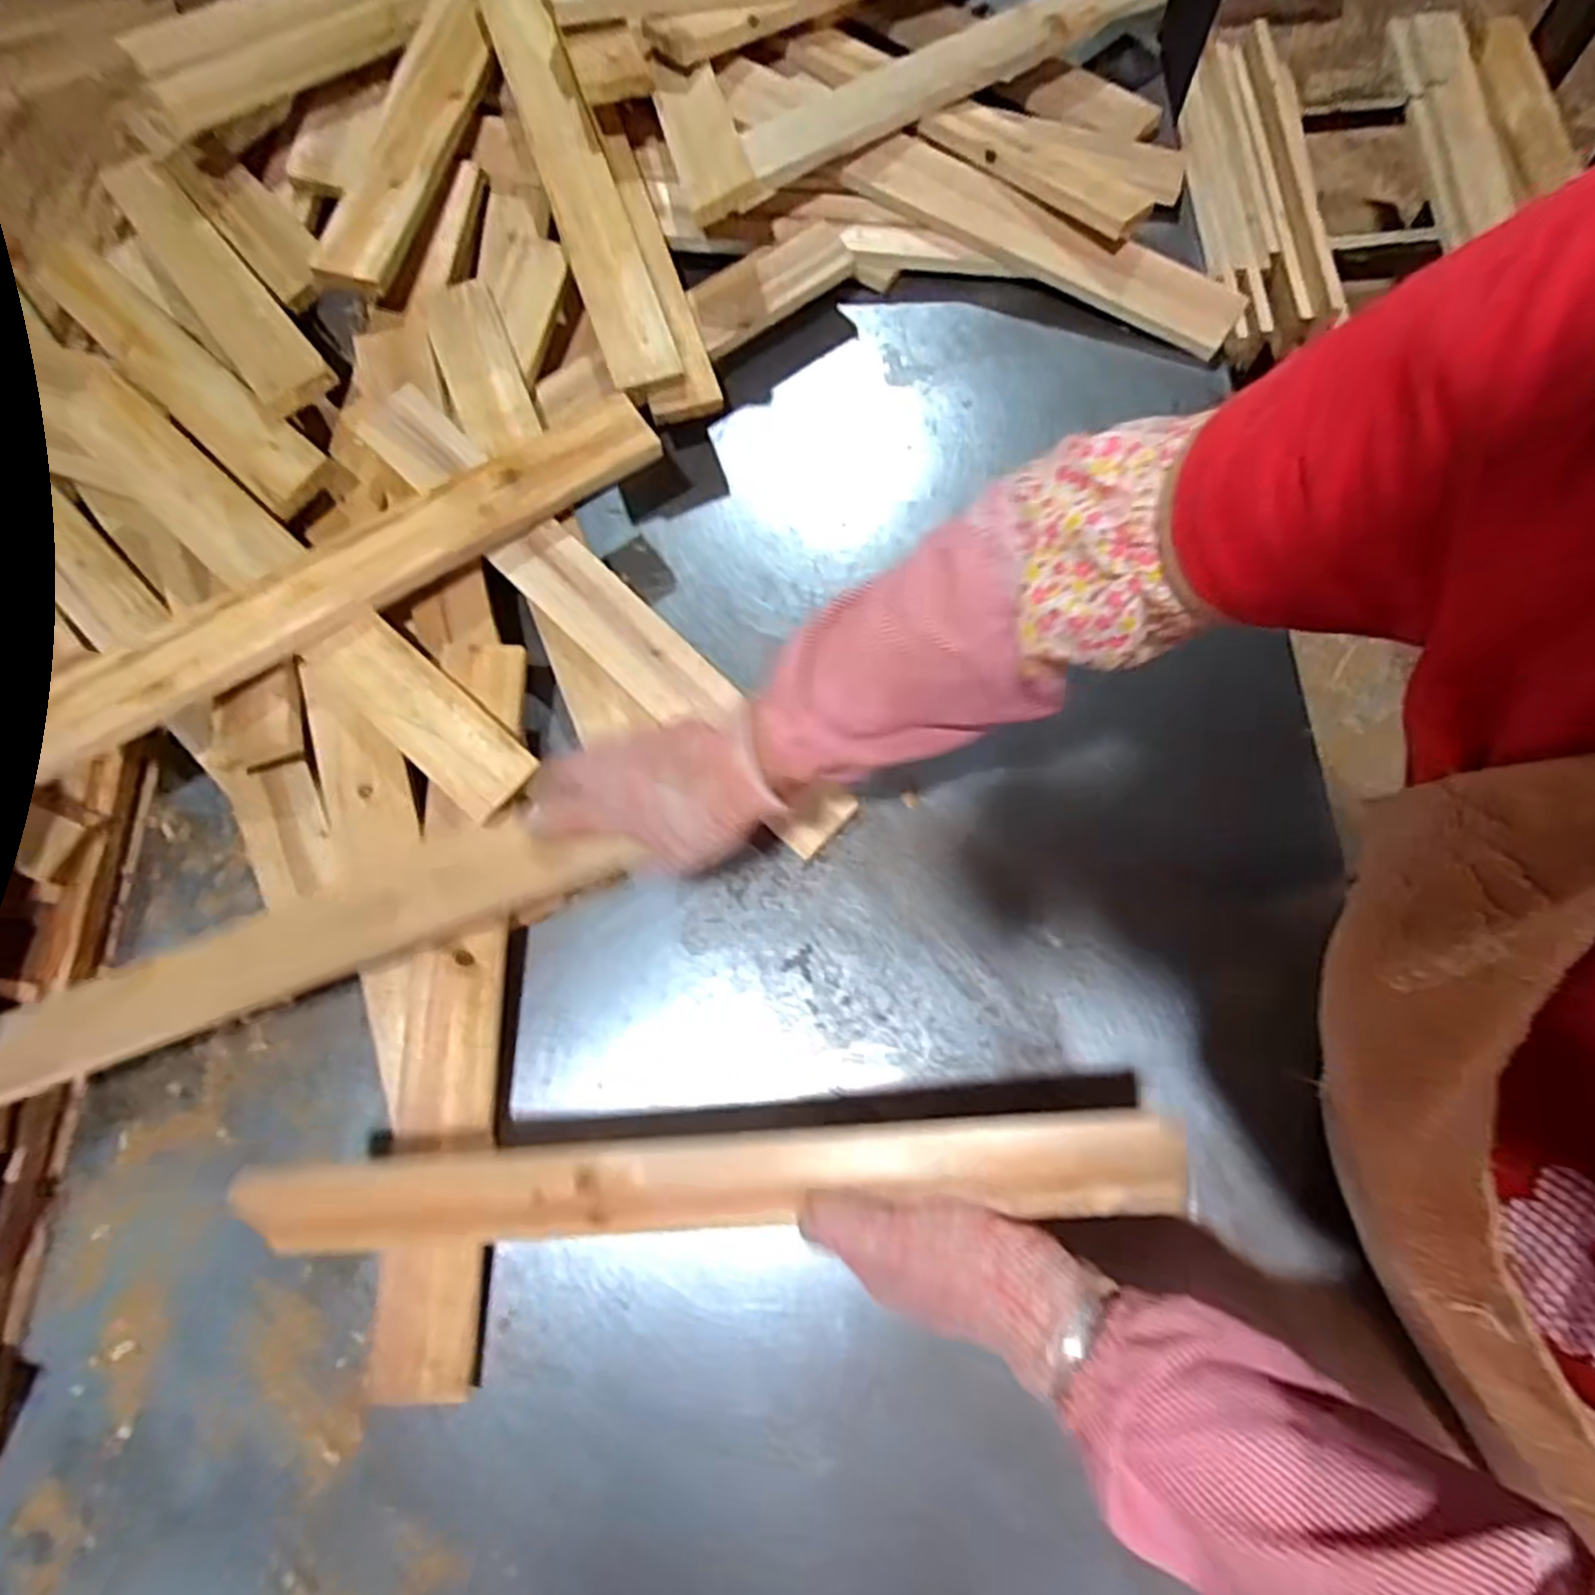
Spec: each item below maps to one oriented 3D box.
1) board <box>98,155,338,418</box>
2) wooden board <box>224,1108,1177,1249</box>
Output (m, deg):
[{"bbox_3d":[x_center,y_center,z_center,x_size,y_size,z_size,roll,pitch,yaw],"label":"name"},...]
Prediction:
[{"bbox_3d":[-0.545,-0.489,0.704,0.059,0.017,0.478,-41,67,-3],"label":"board"},{"bbox_3d":[-0.057,0.200,0.396,0.481,0.011,0.056,-6,103,7],"label":"wooden board"}]

